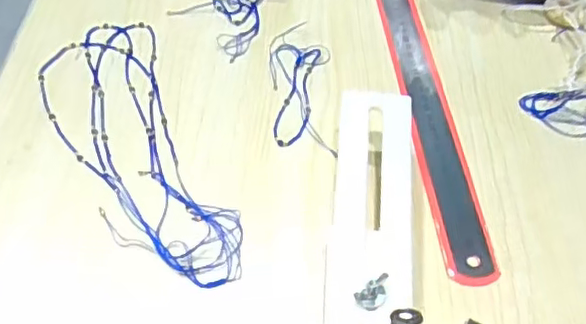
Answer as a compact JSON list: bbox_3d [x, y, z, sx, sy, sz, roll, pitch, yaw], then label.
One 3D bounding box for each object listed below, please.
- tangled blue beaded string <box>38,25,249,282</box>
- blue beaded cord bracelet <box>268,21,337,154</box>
[{"bbox_3d":[-0.111,-0.014,0.428,0.090,0.005,0.247,-18,56,-18],"label":"tangled blue beaded string"},{"bbox_3d":[0.007,-0.062,0.479,0.047,0.004,0.137,-1,52,-6],"label":"blue beaded cord bracelet"}]

